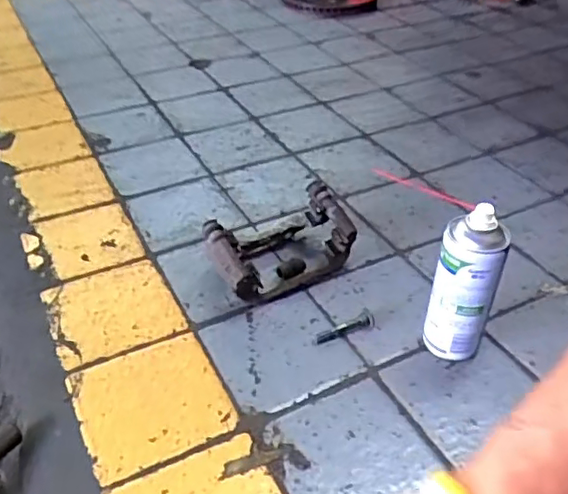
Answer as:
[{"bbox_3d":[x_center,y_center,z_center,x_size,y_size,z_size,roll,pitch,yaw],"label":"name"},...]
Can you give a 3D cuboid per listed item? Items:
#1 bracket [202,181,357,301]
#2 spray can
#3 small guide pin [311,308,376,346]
[{"bbox_3d":[-0.007,-0.005,0.776,0.187,0.085,0.105,-22,44,-24],"label":"bracket"},{"bbox_3d":[0.191,0.046,0.634,0.063,0.190,0.049,15,42,18],"label":"spray can"},{"bbox_3d":[0.070,0.096,0.705,0.080,0.017,0.019,-15,41,-17],"label":"small guide pin"}]

